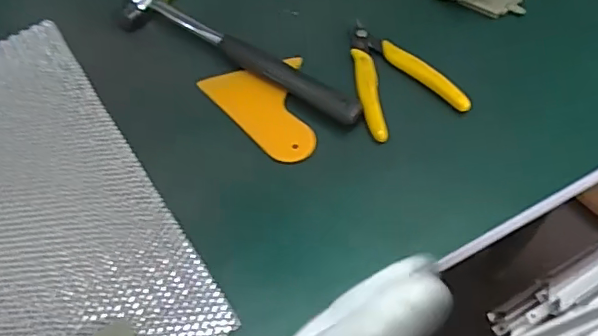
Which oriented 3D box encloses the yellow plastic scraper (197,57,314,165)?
[{"bbox_3d":[-0.031,-0.043,0.446,0.078,0.006,0.094,-10,58,-5],"label":"yellow plastic scraper"}]

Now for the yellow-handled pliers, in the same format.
[{"bbox_3d":[0.072,-0.077,0.460,0.079,0.008,0.113,-23,59,-12],"label":"yellow-handled pliers"}]

